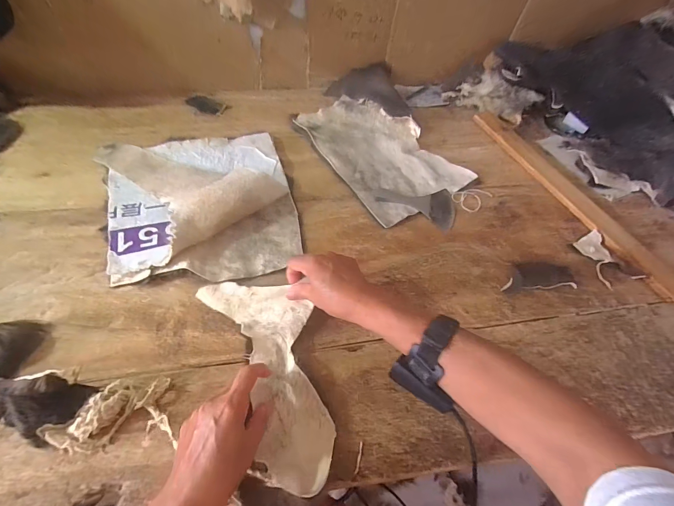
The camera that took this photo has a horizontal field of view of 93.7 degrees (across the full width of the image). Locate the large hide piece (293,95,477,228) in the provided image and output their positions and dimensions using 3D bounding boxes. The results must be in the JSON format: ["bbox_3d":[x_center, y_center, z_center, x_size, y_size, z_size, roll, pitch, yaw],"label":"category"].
[{"bbox_3d":[0.079,-0.209,0.626,0.221,0.015,0.328,-29,63,-21],"label":"large hide piece"}]

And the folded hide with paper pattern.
[{"bbox_3d":[-0.225,-0.097,0.503,0.293,0.058,0.327,-15,59,-14],"label":"folded hide with paper pattern"}]

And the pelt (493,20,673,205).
[{"bbox_3d":[0.565,-0.322,0.654,0.273,0.147,0.452,-25,62,-19],"label":"pelt"}]

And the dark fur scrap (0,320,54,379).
[{"bbox_3d":[-0.385,0.103,0.368,0.047,0.042,0.066,18,57,7],"label":"dark fur scrap"}]

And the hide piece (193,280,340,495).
[{"bbox_3d":[-0.072,0.130,0.373,0.112,0.028,0.252,-19,62,-16],"label":"hide piece"}]

